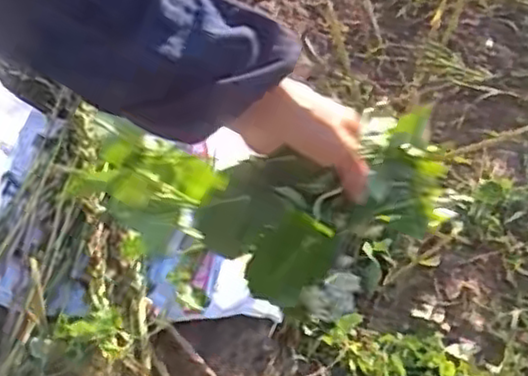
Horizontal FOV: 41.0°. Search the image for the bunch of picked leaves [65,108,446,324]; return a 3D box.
[{"bbox_3d":[-0.009,0.003,0.571,0.249,0.121,0.136,26,54,18],"label":"bunch of picked leaves"}]

